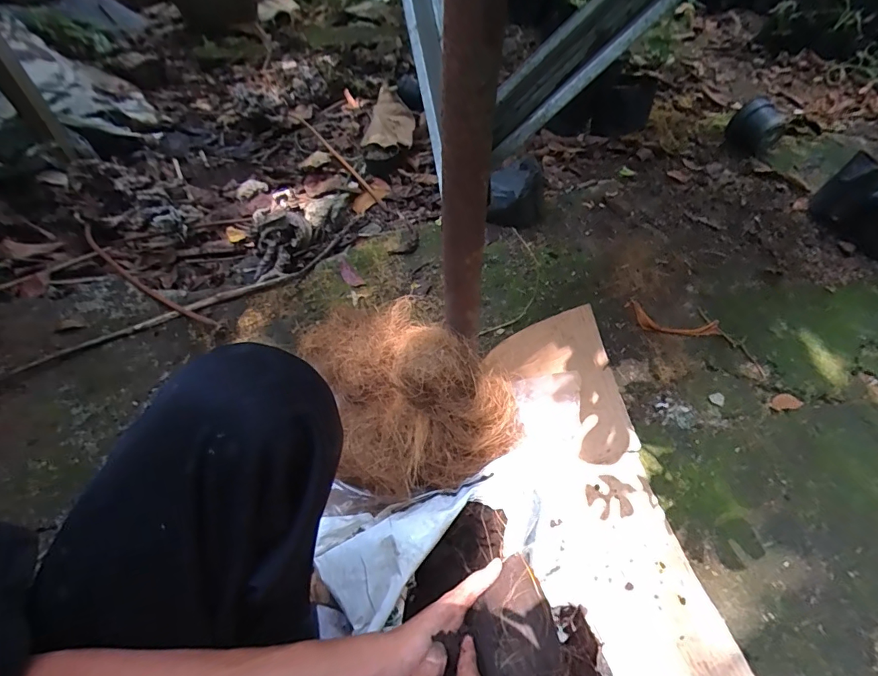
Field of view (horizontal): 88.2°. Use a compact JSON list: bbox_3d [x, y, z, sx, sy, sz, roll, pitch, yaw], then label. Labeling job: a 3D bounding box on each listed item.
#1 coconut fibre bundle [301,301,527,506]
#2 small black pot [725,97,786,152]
[{"bbox_3d":[-0.053,0.091,0.623,0.226,0.219,0.259,-35,61,-23],"label":"coconut fibre bundle"},{"bbox_3d":[0.840,-0.561,1.202,0.088,0.096,0.107,-14,55,-10],"label":"small black pot"}]

